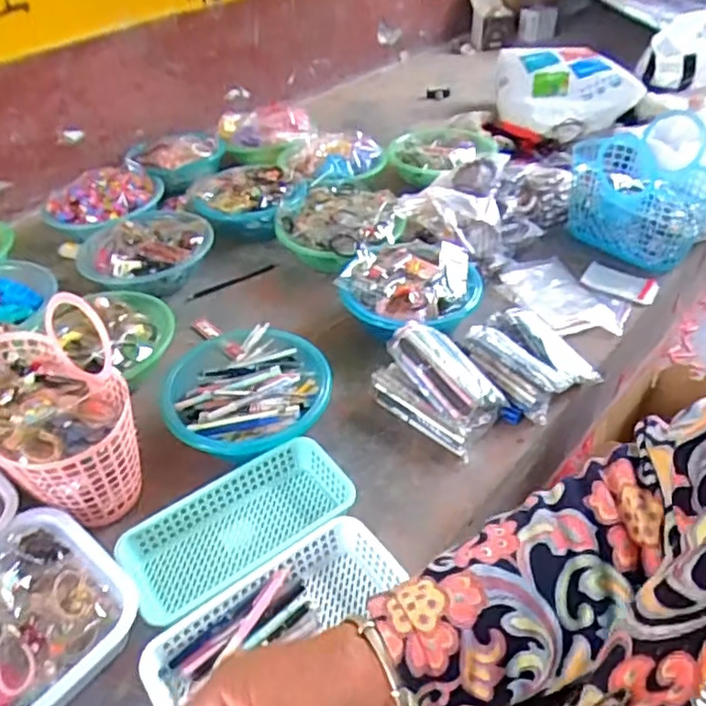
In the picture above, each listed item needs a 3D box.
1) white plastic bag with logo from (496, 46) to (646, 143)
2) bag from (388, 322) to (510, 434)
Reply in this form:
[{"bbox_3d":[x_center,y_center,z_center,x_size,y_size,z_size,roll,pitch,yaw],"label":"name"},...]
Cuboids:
[{"bbox_3d":[0.517,-0.679,1.594,0.302,0.094,0.323,-16,43,-14],"label":"white plastic bag with logo"},{"bbox_3d":[0.128,0.027,0.868,0.091,0.041,0.176,-30,65,-29],"label":"bag"}]

